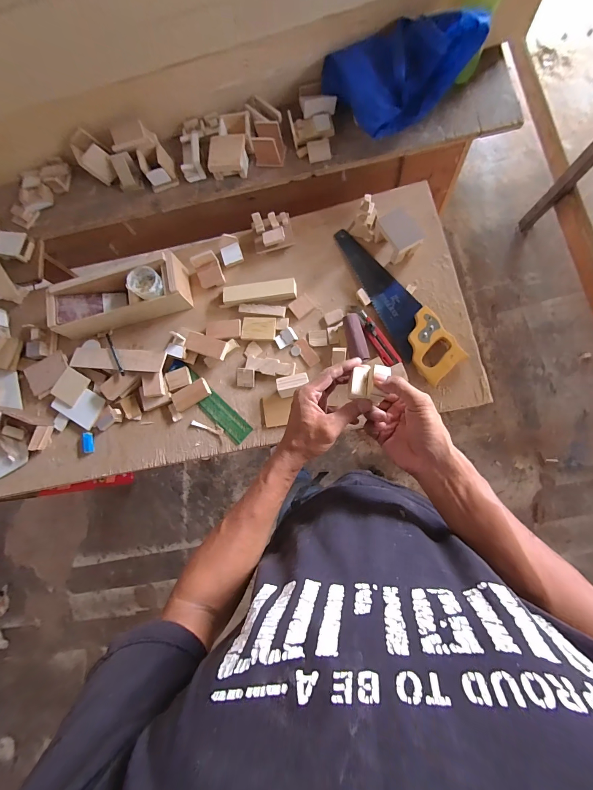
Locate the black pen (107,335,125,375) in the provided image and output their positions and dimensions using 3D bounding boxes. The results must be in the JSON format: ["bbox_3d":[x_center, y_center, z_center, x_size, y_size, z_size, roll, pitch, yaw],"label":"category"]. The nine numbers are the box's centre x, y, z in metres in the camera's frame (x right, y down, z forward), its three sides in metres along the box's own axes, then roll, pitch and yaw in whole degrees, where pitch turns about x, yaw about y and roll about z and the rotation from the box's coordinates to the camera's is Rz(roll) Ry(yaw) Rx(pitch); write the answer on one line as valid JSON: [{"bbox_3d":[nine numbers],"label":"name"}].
[{"bbox_3d":[-0.426,-0.099,0.729,0.012,0.012,0.140,-37,63,2],"label":"black pen"}]

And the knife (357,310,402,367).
[{"bbox_3d":[0.172,-0.122,0.669,0.030,0.019,0.139,-33,77,3],"label":"knife"}]

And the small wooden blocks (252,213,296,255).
[{"bbox_3d":[-0.058,-0.383,0.735,0.095,0.050,0.072,-11,79,7],"label":"small wooden blocks"}]

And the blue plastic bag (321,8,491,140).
[{"bbox_3d":[0.194,-0.696,0.654,0.220,0.185,0.255,-28,77,4],"label":"blue plastic bag"}]

